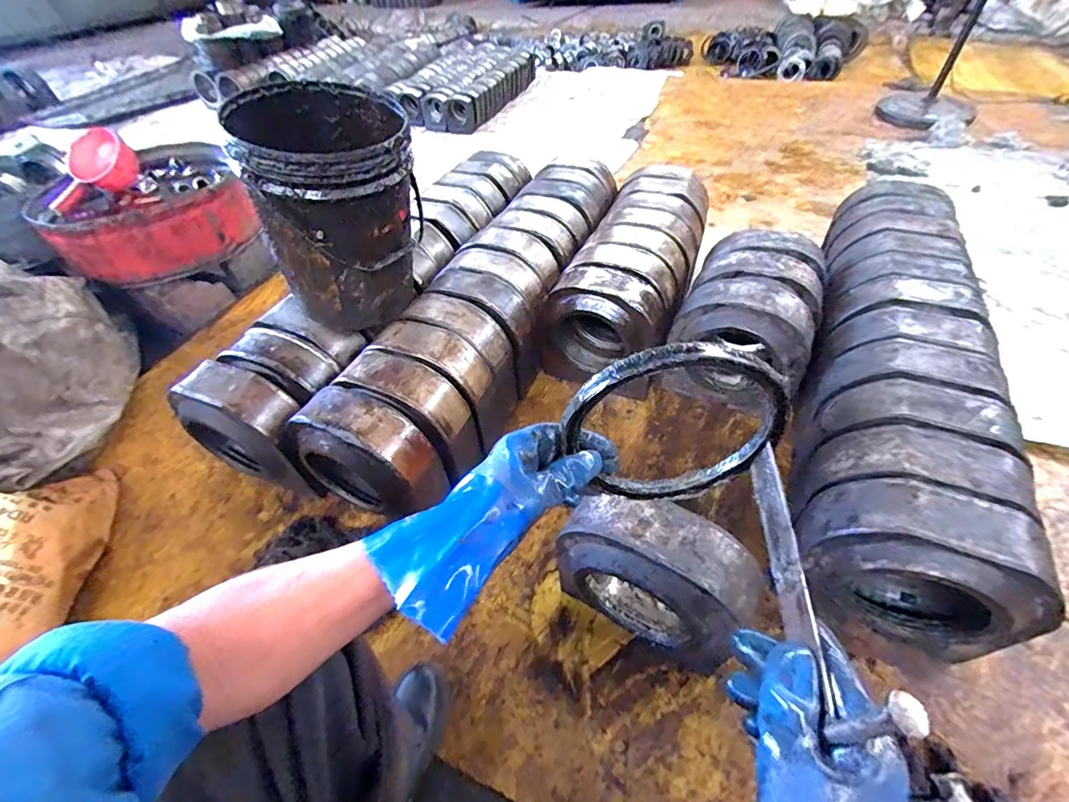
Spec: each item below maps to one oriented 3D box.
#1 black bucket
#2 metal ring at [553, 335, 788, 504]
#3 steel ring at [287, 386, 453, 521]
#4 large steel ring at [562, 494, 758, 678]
[{"bbox_3d":[-0.373,-0.366,0.937,0.289,0.397,0.266,-16,48,-10],"label":"black bucket"},{"bbox_3d":[0.126,0.029,0.417,0.190,0.197,0.030,-1,51,4],"label":"metal ring"},{"bbox_3d":[-0.323,0.105,0.895,0.238,0.212,0.126,17,51,19],"label":"steel ring"},{"bbox_3d":[0.178,0.292,0.746,0.278,0.311,0.122,20,52,21],"label":"large steel ring"}]

